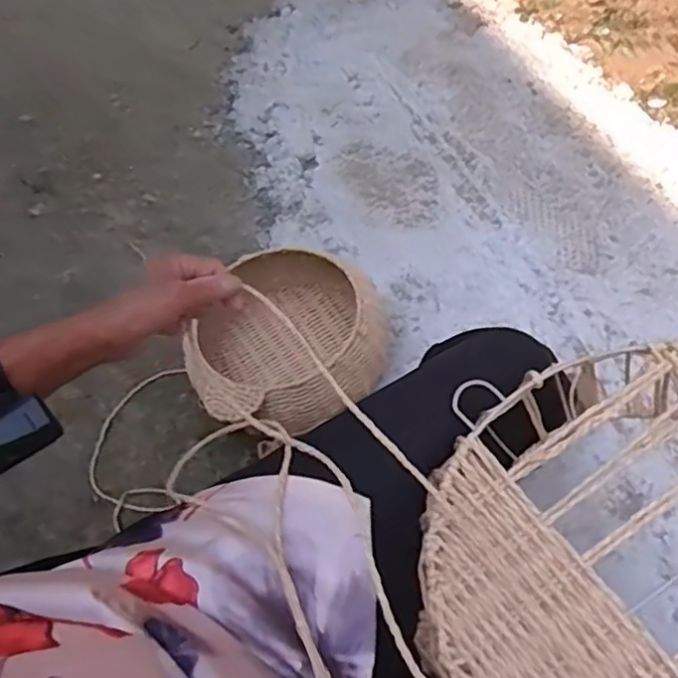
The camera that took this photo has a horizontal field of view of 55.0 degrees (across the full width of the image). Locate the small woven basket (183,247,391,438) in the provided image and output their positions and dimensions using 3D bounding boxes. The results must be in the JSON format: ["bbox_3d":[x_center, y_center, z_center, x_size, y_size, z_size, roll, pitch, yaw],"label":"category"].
[{"bbox_3d":[-0.072,0.000,0.987,0.301,0.167,0.282,-11,59,-6],"label":"small woven basket"}]

